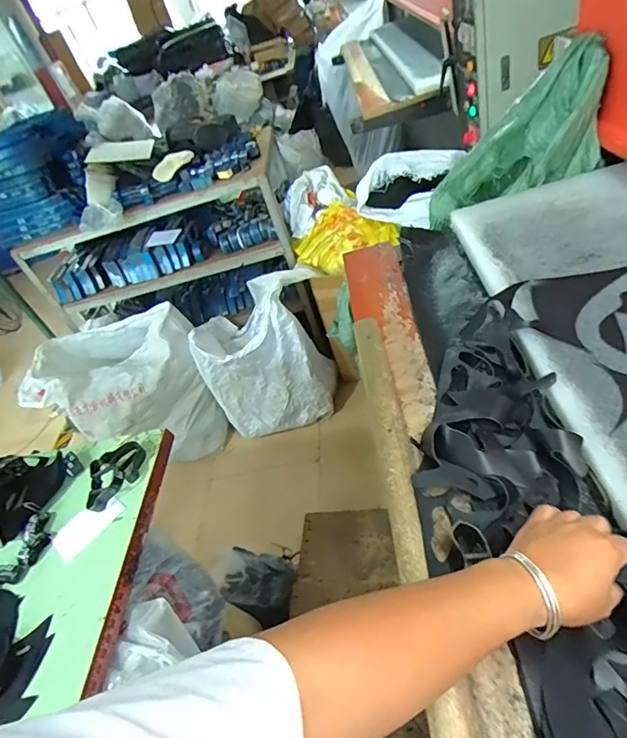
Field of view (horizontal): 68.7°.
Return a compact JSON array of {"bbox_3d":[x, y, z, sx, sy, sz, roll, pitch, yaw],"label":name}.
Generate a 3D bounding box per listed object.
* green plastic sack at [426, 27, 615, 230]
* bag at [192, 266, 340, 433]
[{"bbox_3d":[0.447,-0.463,0.999,0.186,0.421,0.163,38,30,-24],"label":"green plastic sack"},{"bbox_3d":[-0.201,-0.055,1.958,0.557,0.651,0.328,-13,39,-15],"label":"bag"}]

